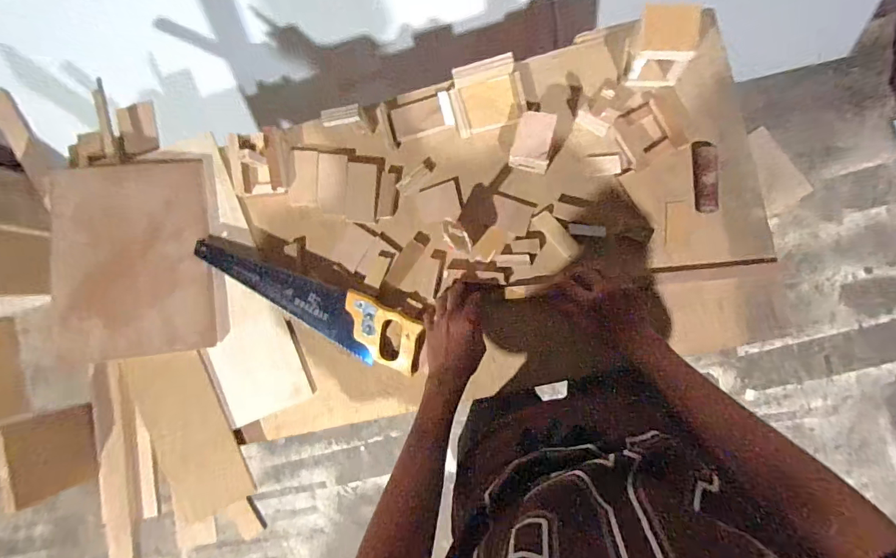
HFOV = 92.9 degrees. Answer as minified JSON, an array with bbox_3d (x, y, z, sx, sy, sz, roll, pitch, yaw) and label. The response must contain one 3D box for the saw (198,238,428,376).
[{"bbox_3d":[-0.227,0.032,0.705,0.400,0.034,0.095,28,94,8],"label":"saw"}]

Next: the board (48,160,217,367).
[{"bbox_3d":[-0.497,-0.033,0.679,0.207,0.019,0.307,-5,85,-26],"label":"board"}]

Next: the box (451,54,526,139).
[{"bbox_3d":[0.062,-0.291,0.673,0.110,0.034,0.099,-13,88,9],"label":"box"}]

